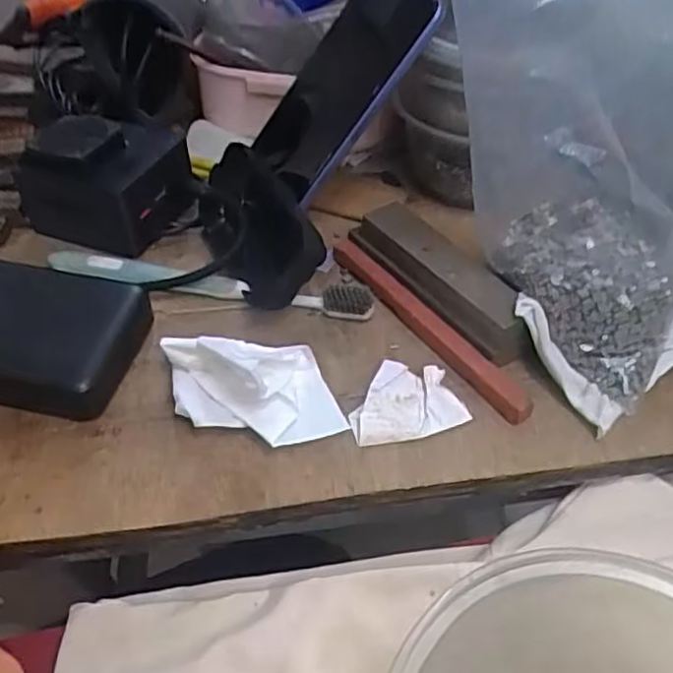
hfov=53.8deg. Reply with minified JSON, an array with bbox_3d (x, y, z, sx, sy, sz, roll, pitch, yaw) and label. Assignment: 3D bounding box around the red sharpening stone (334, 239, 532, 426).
[{"bbox_3d":[0.045,-0.010,0.347,0.015,0.006,0.146,-31,57,-25],"label":"red sharpening stone"}]

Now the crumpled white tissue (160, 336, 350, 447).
[{"bbox_3d":[-0.038,0.024,0.302,0.079,0.028,0.052,-2,49,-4],"label":"crumpled white tissue"}]

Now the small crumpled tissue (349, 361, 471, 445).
[{"bbox_3d":[0.032,0.029,0.313,0.053,0.007,0.040,-9,50,-9],"label":"small crumpled tissue"}]

